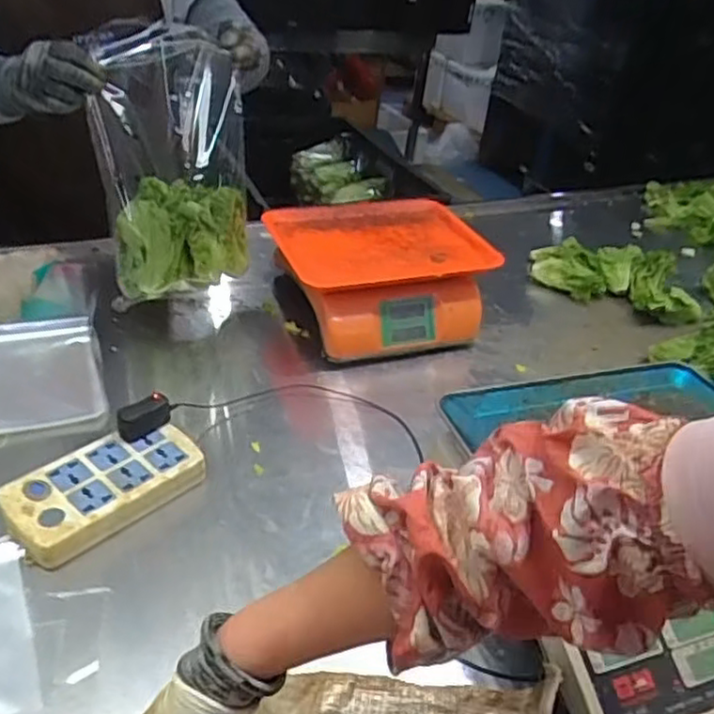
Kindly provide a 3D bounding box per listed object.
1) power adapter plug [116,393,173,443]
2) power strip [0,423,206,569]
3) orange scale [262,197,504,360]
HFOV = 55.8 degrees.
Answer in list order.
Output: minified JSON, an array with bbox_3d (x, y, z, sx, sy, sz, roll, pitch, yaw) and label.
[{"bbox_3d":[-0.228,0.063,0.720,0.056,0.034,0.023,-25,45,-38],"label":"power adapter plug"},{"bbox_3d":[-0.250,0.126,0.673,0.101,0.027,0.186,30,40,31],"label":"power strip"},{"bbox_3d":[0.030,-0.116,1.020,0.295,0.148,0.247,-8,37,-21],"label":"orange scale"}]

